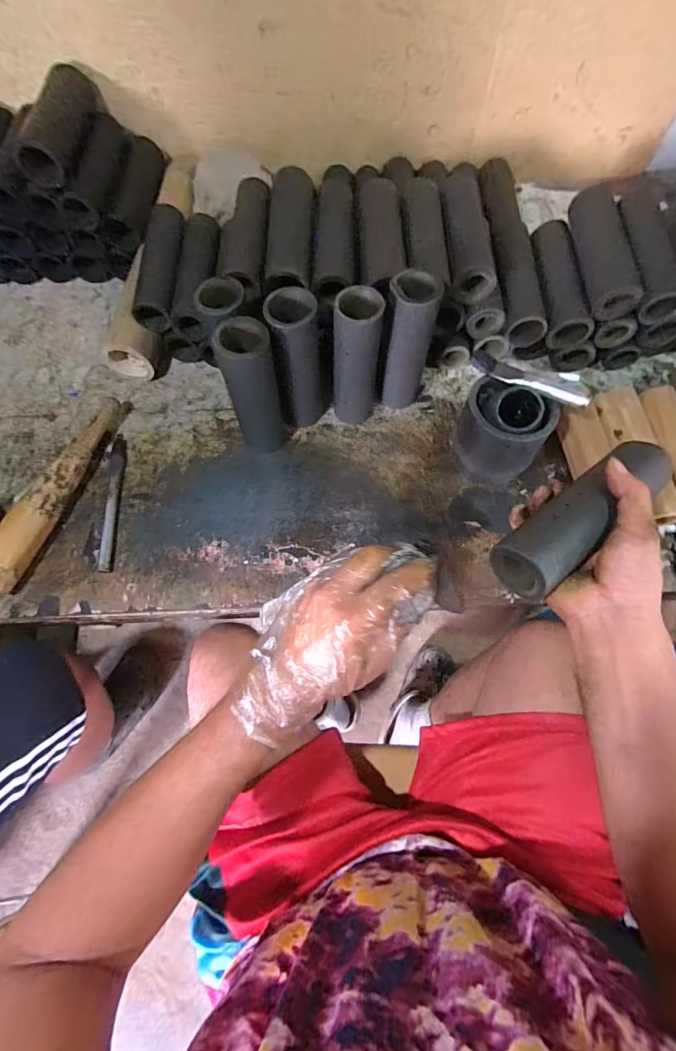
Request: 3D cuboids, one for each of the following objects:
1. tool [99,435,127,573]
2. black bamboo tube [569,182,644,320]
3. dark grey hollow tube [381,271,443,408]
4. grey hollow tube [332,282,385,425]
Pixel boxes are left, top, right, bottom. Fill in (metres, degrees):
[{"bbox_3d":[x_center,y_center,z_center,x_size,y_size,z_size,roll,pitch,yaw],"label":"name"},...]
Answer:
[{"bbox_3d":[-0.292,-0.035,0.545,0.019,0.009,0.193,-6,67,-2],"label":"tool"},{"bbox_3d":[0.343,-0.361,0.550,0.051,0.043,0.196,0,67,1],"label":"black bamboo tube"},{"bbox_3d":[0.087,-0.223,0.533,0.056,0.178,0.053,13,68,6],"label":"dark grey hollow tube"},{"bbox_3d":[0.023,-0.198,0.520,0.053,0.179,0.047,4,67,3],"label":"grey hollow tube"}]

